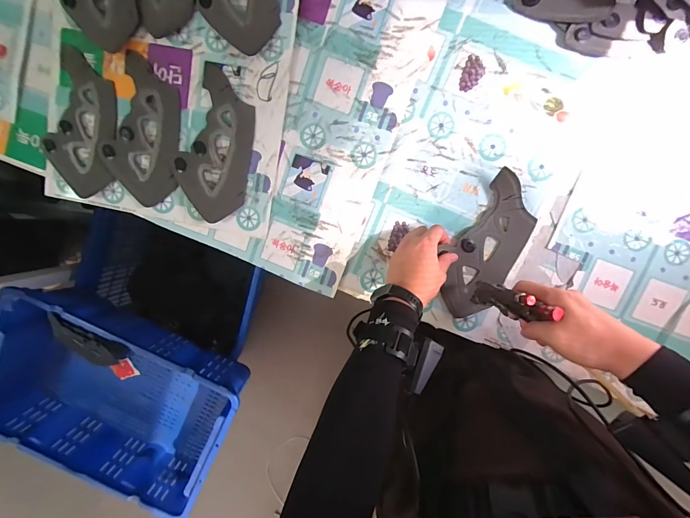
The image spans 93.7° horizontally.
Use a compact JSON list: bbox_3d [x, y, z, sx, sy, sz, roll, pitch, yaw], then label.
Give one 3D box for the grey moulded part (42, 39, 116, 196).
[{"bbox_3d":[-0.430,-0.218,0.533,0.129,0.016,0.209,23,98,1],"label":"grey moulded part"}]

